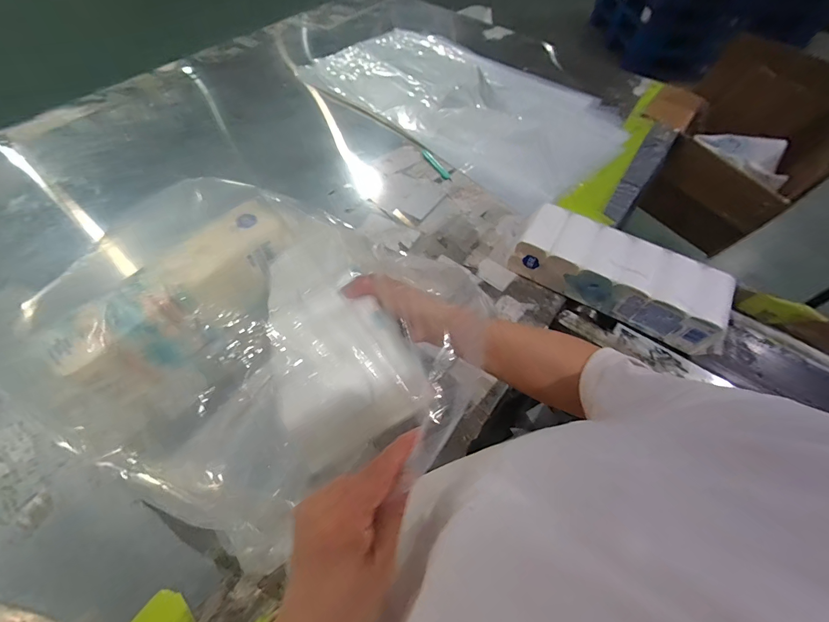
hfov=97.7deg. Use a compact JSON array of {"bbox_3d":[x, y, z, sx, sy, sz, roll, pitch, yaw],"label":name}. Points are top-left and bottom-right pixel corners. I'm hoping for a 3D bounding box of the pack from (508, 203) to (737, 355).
[{"bbox_3d":[0.401,-0.077,0.705,0.380,0.102,0.143,29,61,15],"label":"pack"}]

